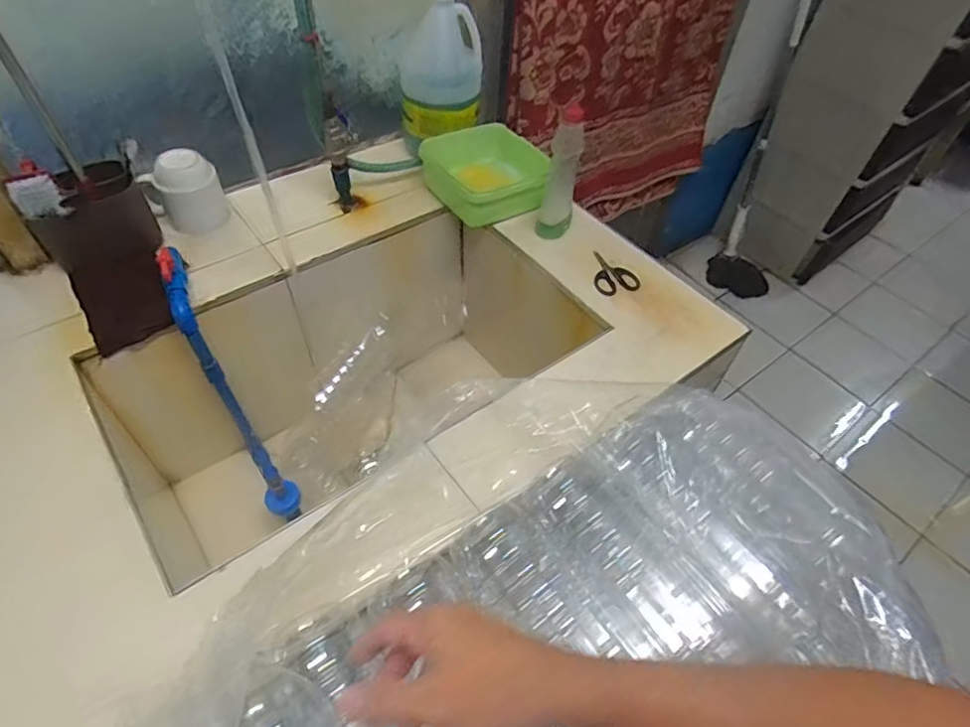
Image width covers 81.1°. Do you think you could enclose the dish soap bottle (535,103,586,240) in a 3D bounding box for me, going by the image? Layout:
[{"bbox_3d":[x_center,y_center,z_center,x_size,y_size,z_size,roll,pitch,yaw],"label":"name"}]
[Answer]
[{"bbox_3d":[0.128,-0.311,0.944,0.055,0.212,0.074,19,51,12],"label":"dish soap bottle"}]

